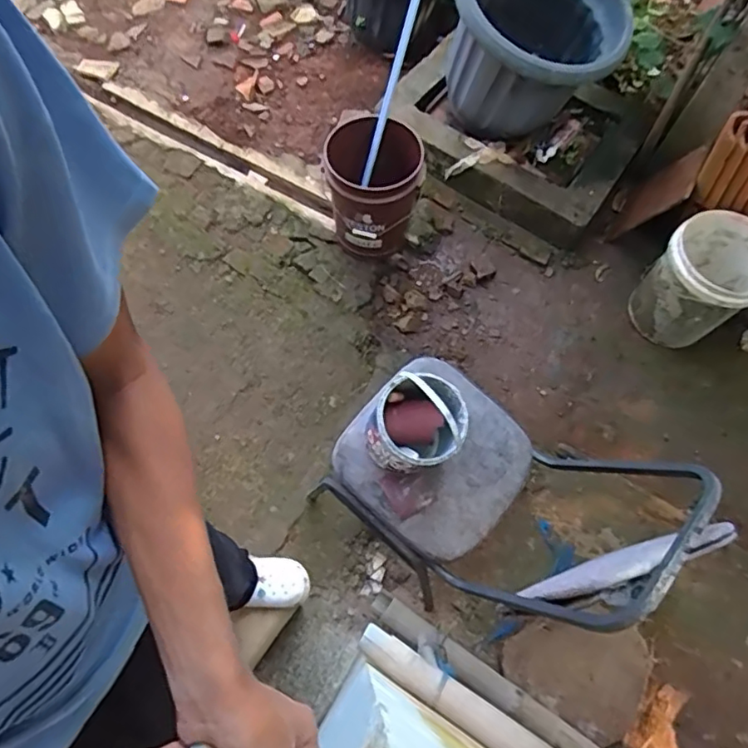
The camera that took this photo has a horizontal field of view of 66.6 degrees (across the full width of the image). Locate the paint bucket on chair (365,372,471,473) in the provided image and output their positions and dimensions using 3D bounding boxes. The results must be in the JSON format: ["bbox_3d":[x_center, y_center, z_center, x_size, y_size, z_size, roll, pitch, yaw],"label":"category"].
[{"bbox_3d":[0.091,0.099,1.184,0.194,0.275,0.178,24,68,8],"label":"paint bucket on chair"}]

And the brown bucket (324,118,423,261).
[{"bbox_3d":[-0.005,-0.590,1.886,0.306,0.381,0.273,-5,67,-5],"label":"brown bucket"}]

